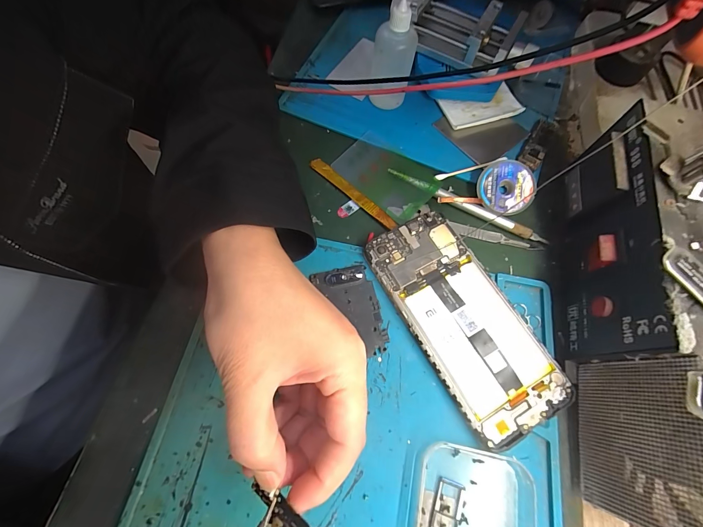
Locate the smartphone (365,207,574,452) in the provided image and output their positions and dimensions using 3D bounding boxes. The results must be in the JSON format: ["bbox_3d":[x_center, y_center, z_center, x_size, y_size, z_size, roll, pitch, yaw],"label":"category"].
[{"bbox_3d":[0.077,0.036,0.223,0.071,0.012,0.161,-28,72,-12],"label":"smartphone"}]

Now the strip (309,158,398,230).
[{"bbox_3d":[0.002,-0.061,0.265,0.094,0.004,0.012,41,73,13],"label":"strip"}]

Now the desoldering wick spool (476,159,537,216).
[{"bbox_3d":[0.131,-0.065,0.264,0.044,0.009,0.048,0,89,3],"label":"desoldering wick spool"}]

